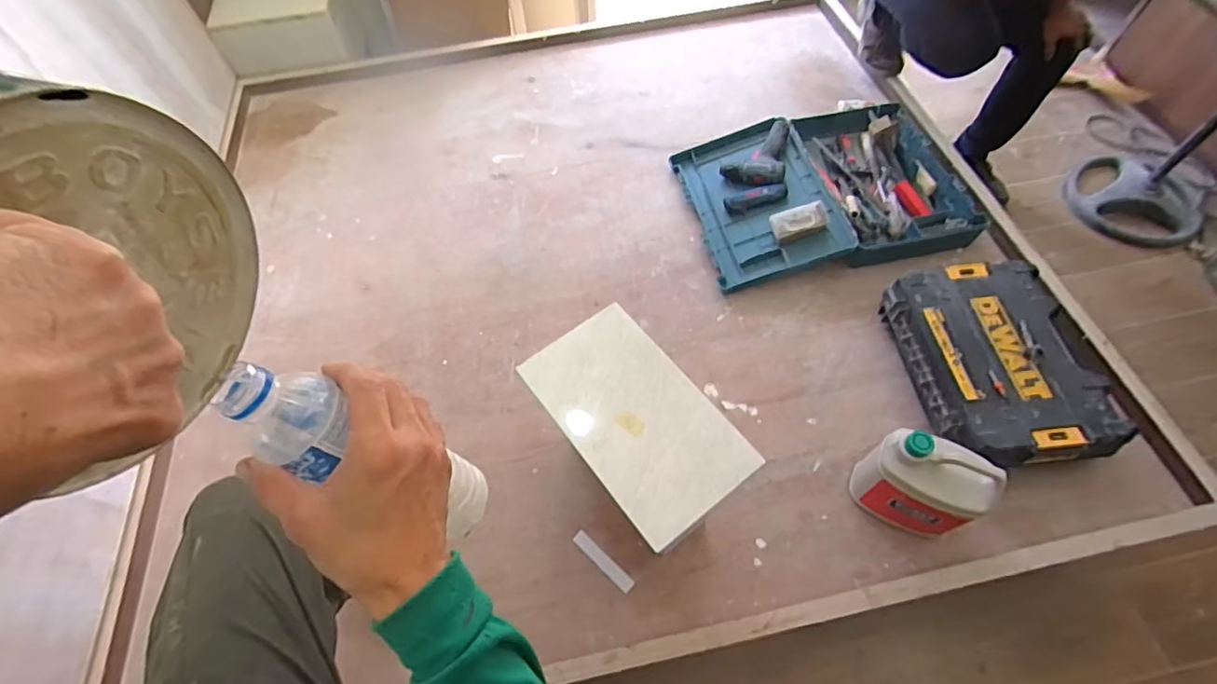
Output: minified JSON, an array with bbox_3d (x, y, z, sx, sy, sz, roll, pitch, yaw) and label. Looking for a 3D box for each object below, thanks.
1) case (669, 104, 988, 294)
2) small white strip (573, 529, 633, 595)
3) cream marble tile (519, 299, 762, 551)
[{"bbox_3d":[0.535,-0.400,1.400,0.663,0.107,0.518,-6,59,-1],"label":"case"},{"bbox_3d":[-0.009,0.410,1.010,0.137,0.005,0.025,39,65,21],"label":"small white strip"},{"bbox_3d":[0.038,0.106,0.793,0.195,0.017,0.343,-34,64,-16],"label":"cream marble tile"}]

